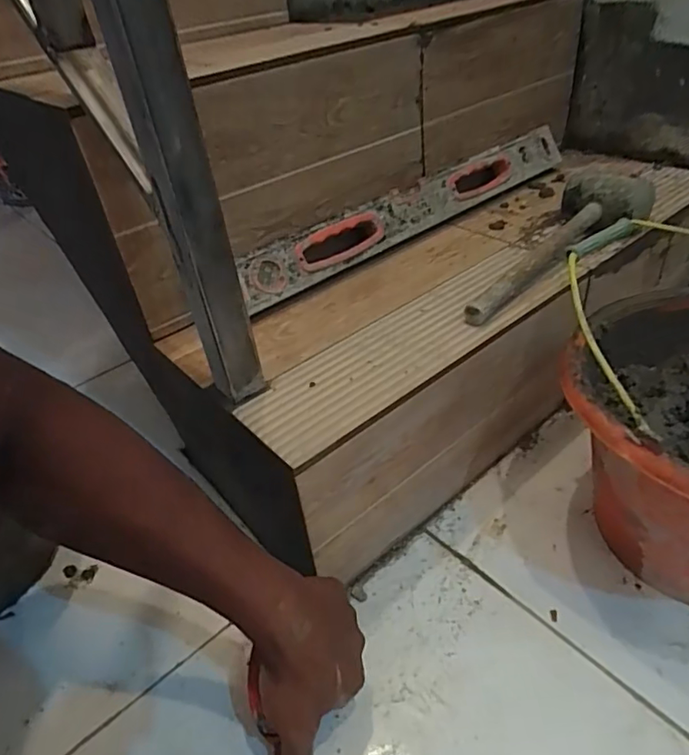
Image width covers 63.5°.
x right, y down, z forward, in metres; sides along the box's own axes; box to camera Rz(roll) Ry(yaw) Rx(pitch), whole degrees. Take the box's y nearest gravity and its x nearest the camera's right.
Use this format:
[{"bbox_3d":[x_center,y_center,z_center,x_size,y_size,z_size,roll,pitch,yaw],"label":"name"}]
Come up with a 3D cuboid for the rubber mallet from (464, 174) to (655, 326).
[{"bbox_3d":[0.231,-0.136,0.577,0.091,0.062,0.273,22,46,32],"label":"rubber mallet"}]

